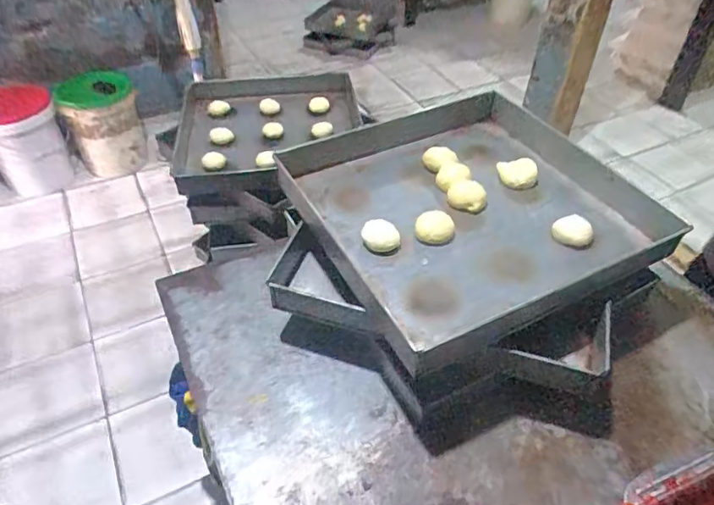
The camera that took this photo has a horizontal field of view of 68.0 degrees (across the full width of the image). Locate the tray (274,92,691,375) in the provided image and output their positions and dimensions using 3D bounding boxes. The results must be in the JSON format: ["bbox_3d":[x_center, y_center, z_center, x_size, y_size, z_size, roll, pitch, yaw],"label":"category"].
[{"bbox_3d":[0.174,-0.072,0.826,0.458,0.072,0.450,-15,46,-16],"label":"tray"}]

